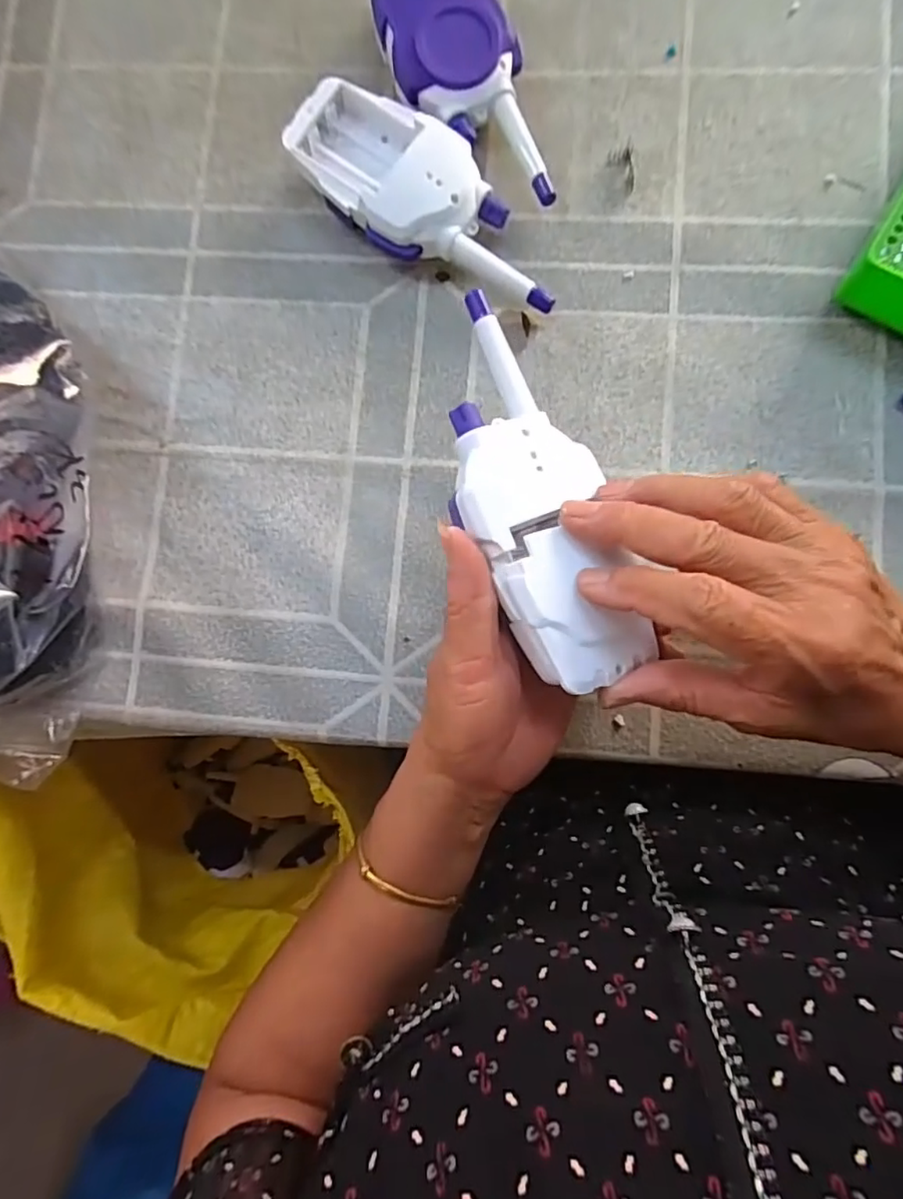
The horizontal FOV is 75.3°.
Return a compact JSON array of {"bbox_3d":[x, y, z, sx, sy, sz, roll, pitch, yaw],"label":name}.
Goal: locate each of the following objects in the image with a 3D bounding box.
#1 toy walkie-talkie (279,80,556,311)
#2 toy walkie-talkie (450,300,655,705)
[{"bbox_3d":[-0.012,-0.207,0.307,0.153,0.032,0.064,31,90,5],"label":"toy walkie-talkie"},{"bbox_3d":[0.032,-0.046,0.238,0.059,0.025,0.163,-17,83,4],"label":"toy walkie-talkie"}]

